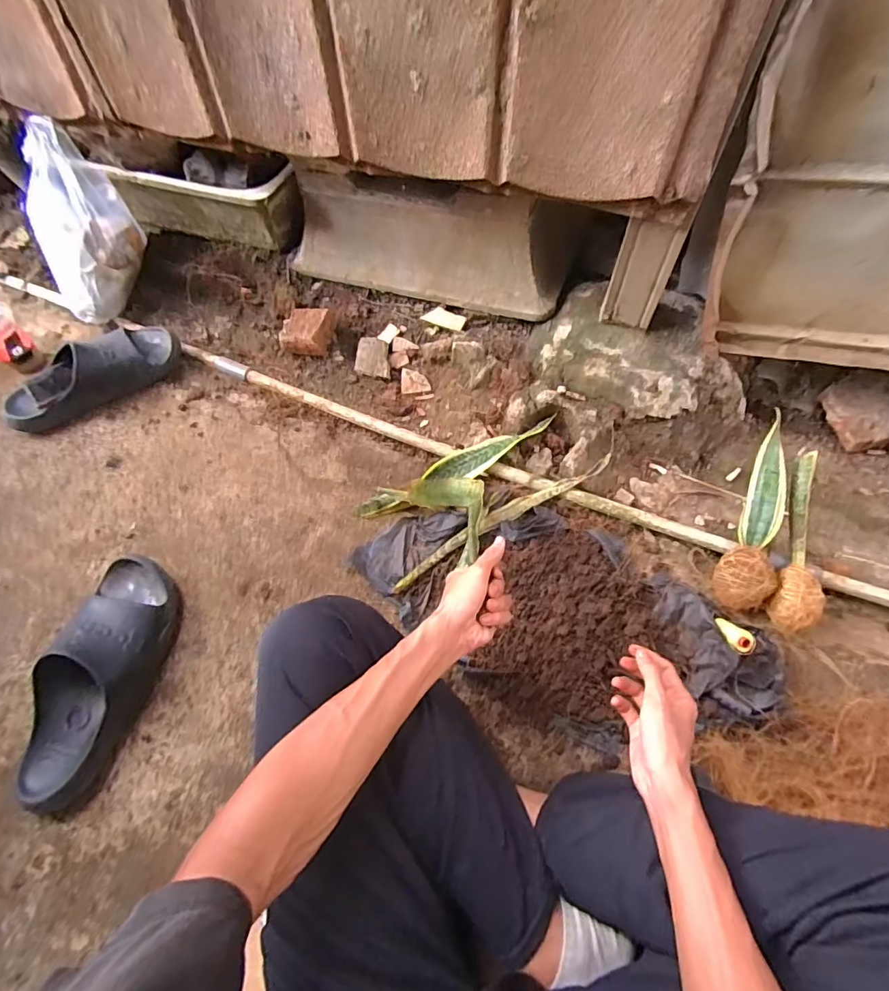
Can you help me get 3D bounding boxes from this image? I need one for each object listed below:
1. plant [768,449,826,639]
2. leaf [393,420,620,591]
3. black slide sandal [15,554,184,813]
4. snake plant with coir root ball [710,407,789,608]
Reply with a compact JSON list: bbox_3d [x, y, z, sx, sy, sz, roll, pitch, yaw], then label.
[{"bbox_3d":[0.505,0.066,0.686,0.055,0.059,0.269,20,68,12],"label":"plant"},{"bbox_3d":[0.083,0.030,0.710,0.364,0.058,0.041,-28,67,-10],"label":"leaf"},{"bbox_3d":[-0.447,0.232,0.631,0.119,0.086,0.308,6,65,6],"label":"black slide sandal"},{"bbox_3d":[0.446,0.029,0.689,0.069,0.086,0.283,20,68,12],"label":"snake plant with coir root ball"}]

